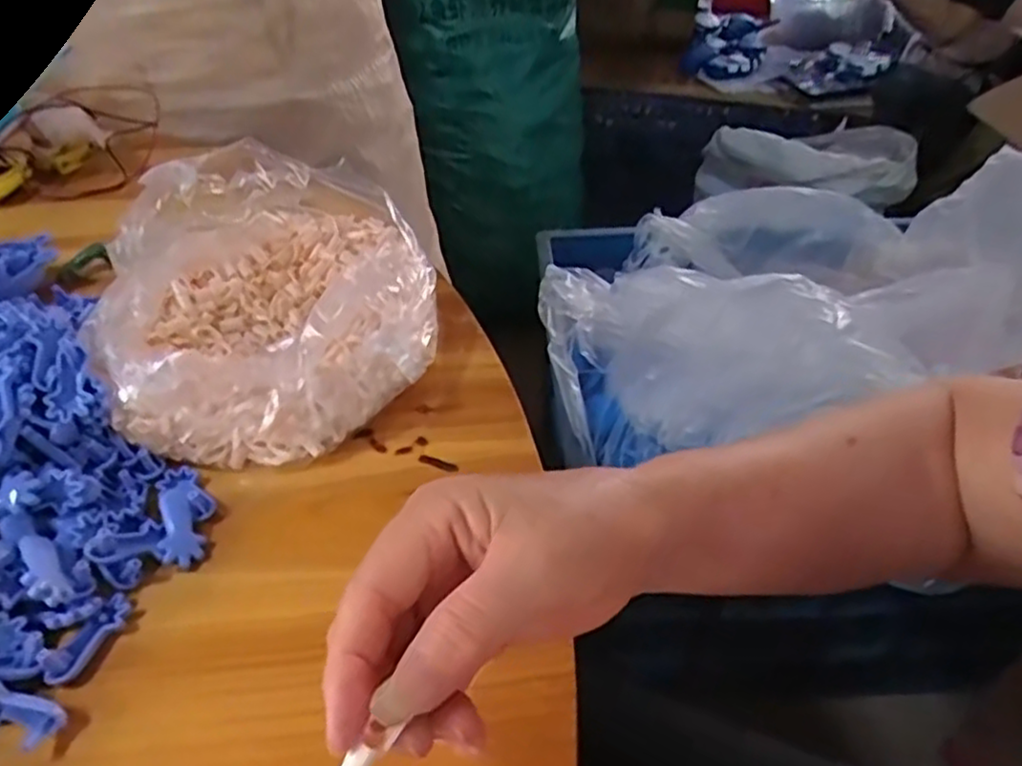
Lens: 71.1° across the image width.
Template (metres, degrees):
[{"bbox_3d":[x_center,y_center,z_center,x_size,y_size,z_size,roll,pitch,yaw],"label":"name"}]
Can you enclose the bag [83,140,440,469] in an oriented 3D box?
[{"bbox_3d":[-0.132,-0.059,0.411,0.168,0.084,0.202,-9,43,-8],"label":"bag"}]

